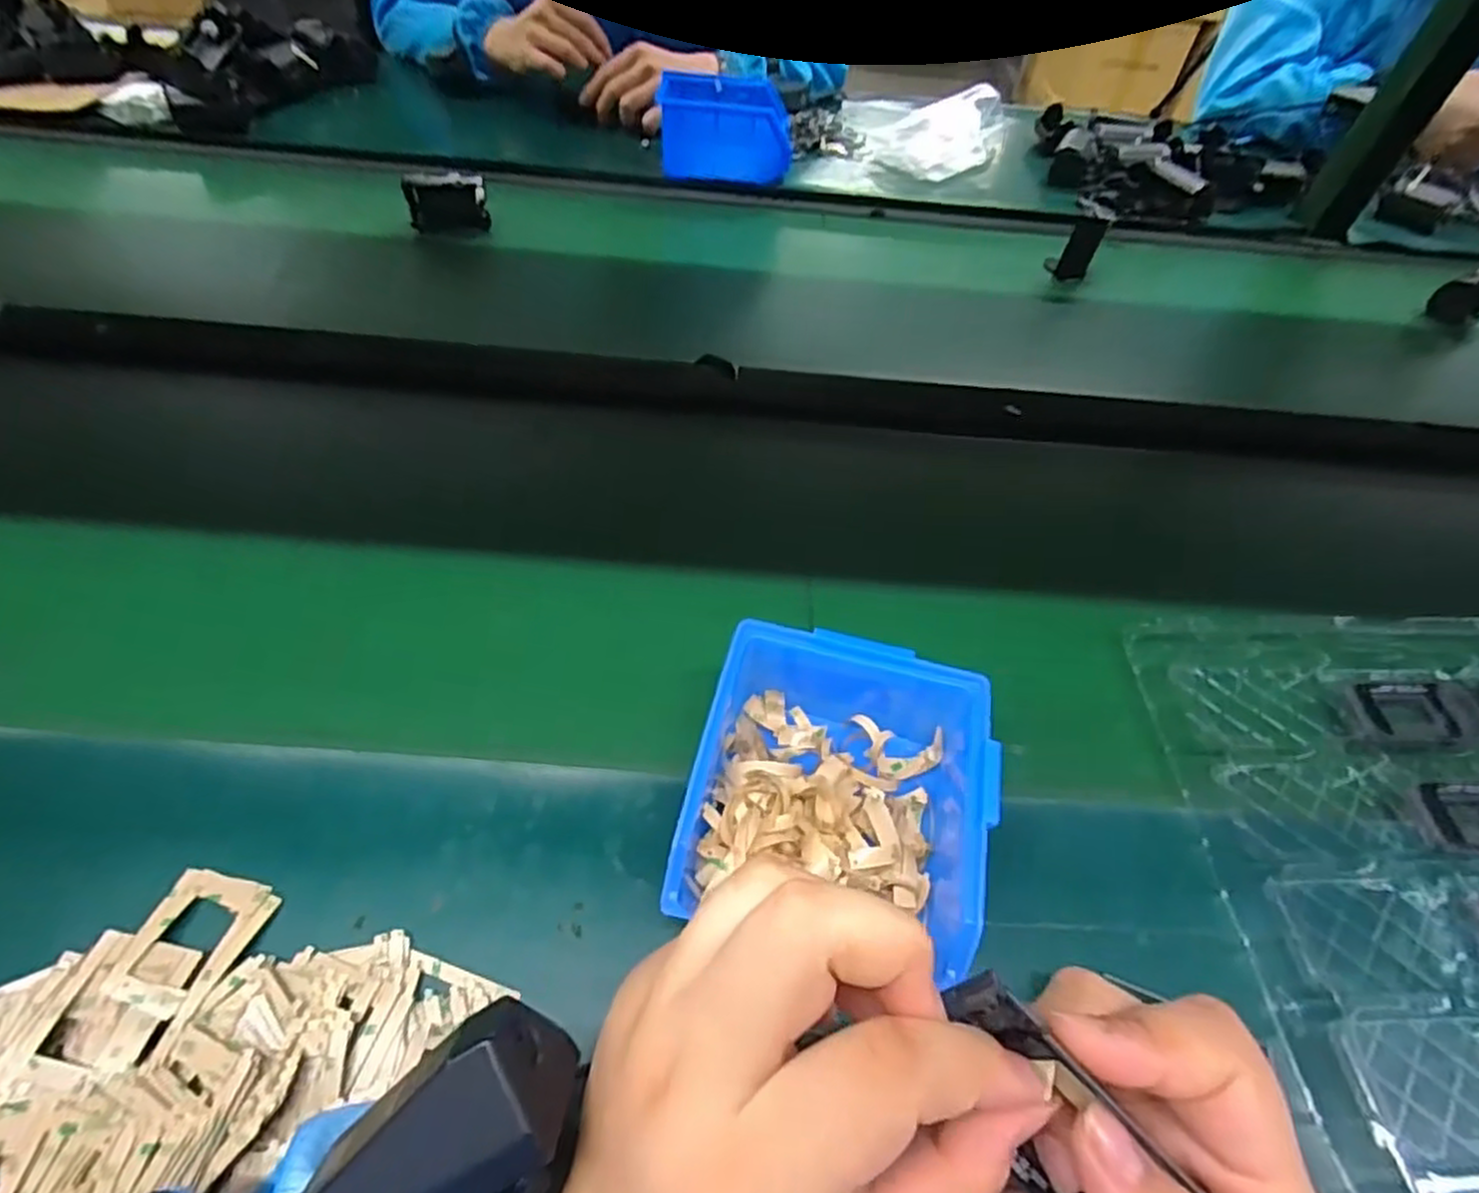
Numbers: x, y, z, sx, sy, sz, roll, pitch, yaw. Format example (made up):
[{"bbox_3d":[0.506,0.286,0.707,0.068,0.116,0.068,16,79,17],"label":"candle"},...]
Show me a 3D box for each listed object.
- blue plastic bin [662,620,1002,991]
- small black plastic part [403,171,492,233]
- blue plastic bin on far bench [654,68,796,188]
[{"bbox_3d":[0.043,0.090,0.329,0.125,0.064,0.134,12,52,4],"label":"blue plastic bin"},{"bbox_3d":[-0.267,-0.358,0.662,0.071,0.047,0.021,4,52,-2],"label":"small black plastic part"},{"bbox_3d":[-0.015,-0.487,0.758,0.134,0.067,0.128,3,52,-3],"label":"blue plastic bin on far bench"}]

